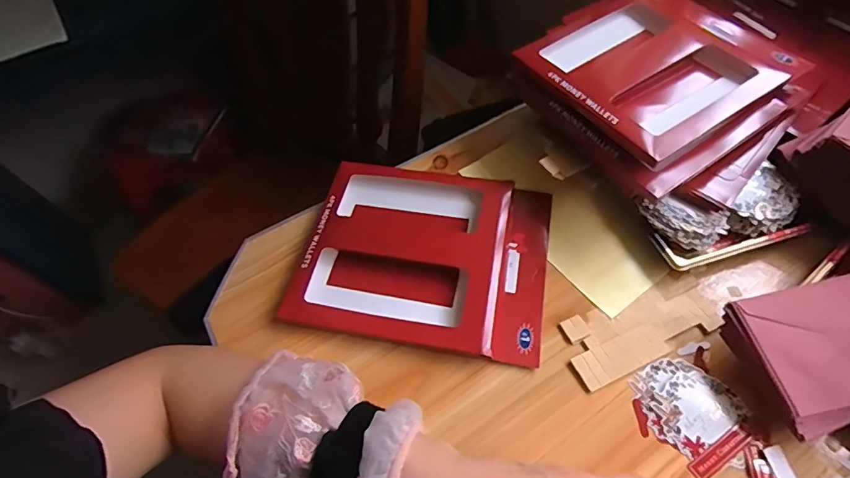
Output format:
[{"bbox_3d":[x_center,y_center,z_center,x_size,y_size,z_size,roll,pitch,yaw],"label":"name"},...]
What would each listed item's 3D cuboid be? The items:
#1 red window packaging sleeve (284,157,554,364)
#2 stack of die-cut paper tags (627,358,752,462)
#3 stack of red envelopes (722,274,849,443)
[{"bbox_3d":[0.001,0.011,0.453,0.233,0.018,0.190,9,57,7],"label":"red window packaging sleeve"},{"bbox_3d":[0.210,0.130,0.372,0.072,0.004,0.068,-26,60,-15],"label":"stack of die-cut paper tags"},{"bbox_3d":[0.351,0.076,0.365,0.201,0.022,0.101,-16,60,-5],"label":"stack of red envelopes"}]

